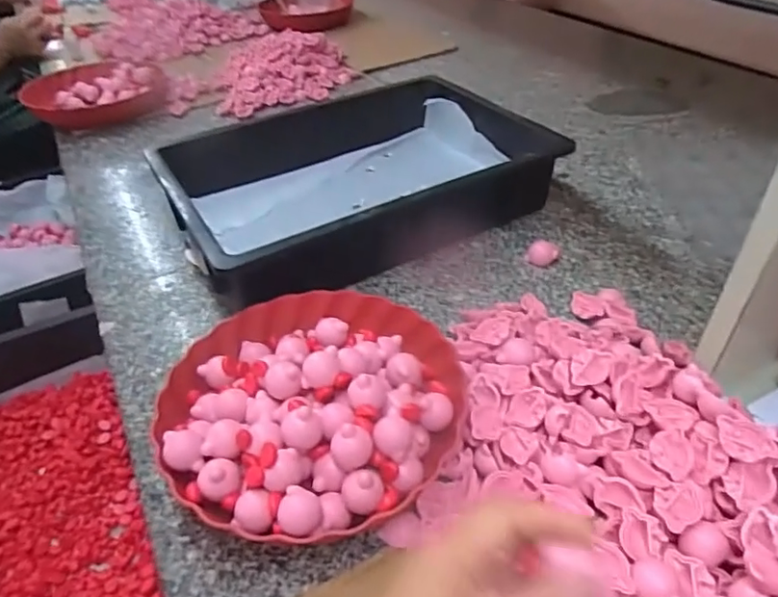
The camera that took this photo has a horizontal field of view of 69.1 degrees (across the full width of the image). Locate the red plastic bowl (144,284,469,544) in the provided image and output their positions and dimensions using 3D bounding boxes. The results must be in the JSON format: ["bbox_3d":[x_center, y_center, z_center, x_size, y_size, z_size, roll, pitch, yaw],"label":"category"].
[{"bbox_3d":[-0.063,0.076,0.462,0.233,0.070,0.233,-5,41,4],"label":"red plastic bowl"}]

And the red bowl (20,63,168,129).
[{"bbox_3d":[-0.544,-0.384,1.058,0.229,0.064,0.178,-23,43,-17],"label":"red bowl"}]

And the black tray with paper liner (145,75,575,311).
[{"bbox_3d":[-0.040,-0.156,0.731,0.441,0.106,0.307,-27,44,-20],"label":"black tray with paper liner"}]

